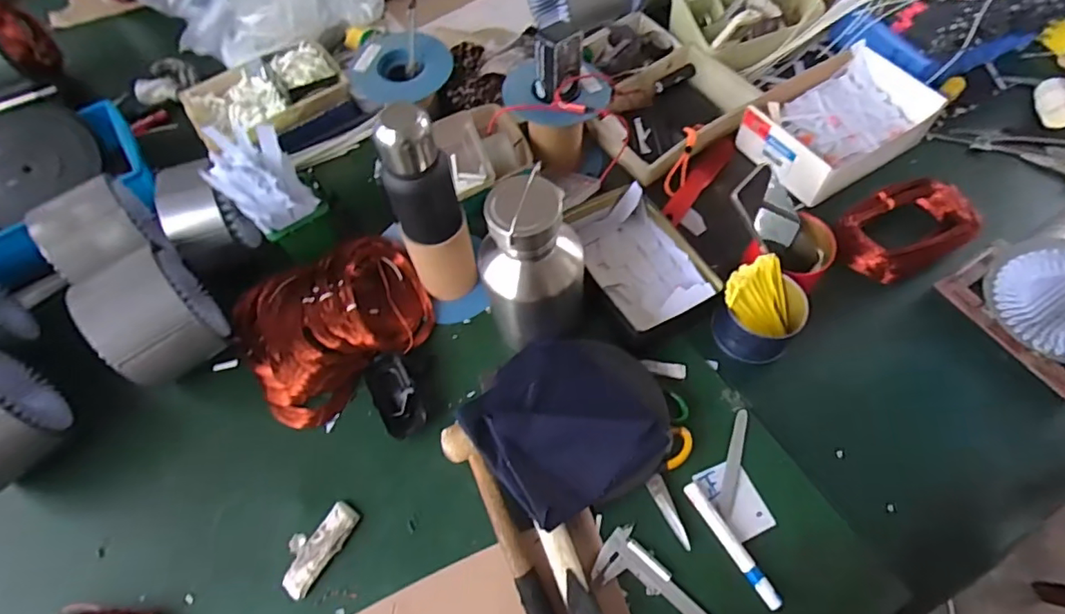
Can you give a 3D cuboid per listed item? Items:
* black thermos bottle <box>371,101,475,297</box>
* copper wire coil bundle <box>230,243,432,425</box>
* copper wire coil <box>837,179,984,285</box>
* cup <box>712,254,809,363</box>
[{"bbox_3d":[-0.122,-0.110,0.658,0.087,0.278,0.068,-21,63,-8],"label":"black thermos bottle"},{"bbox_3d":[-0.266,0.024,0.760,0.252,0.074,0.210,-30,64,-12],"label":"copper wire coil bundle"},{"bbox_3d":[0.525,-0.112,0.783,0.175,0.065,0.128,-20,63,-7],"label":"copper wire coil"},{"bbox_3d":[0.283,0.007,0.690,0.101,0.078,0.102,-1,62,2],"label":"cup"}]

